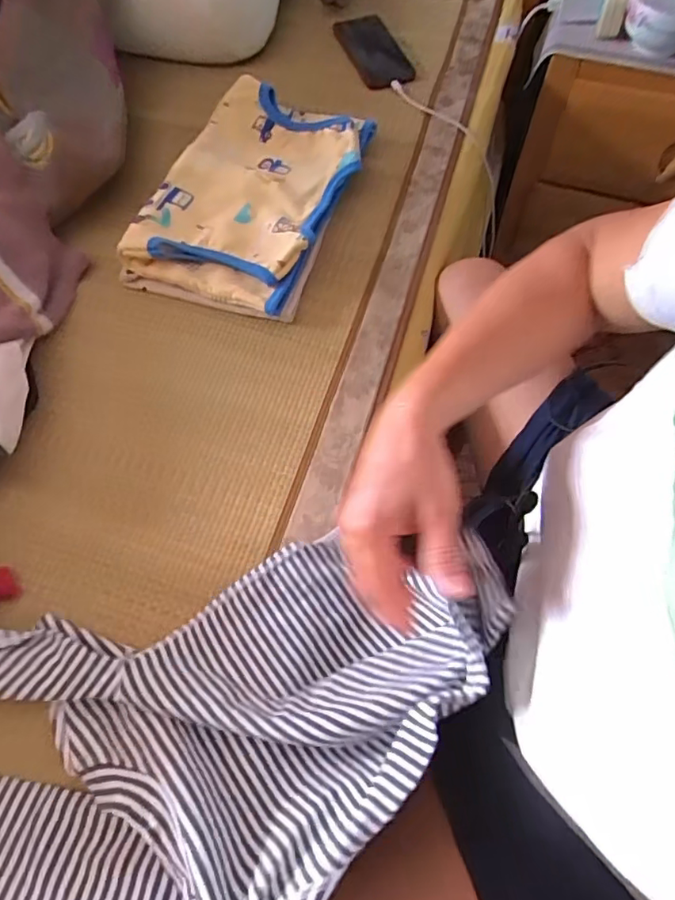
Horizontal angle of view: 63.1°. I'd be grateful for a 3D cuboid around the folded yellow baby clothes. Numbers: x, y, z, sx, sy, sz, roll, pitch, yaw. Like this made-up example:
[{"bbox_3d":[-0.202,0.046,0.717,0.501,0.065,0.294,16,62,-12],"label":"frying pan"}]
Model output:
[{"bbox_3d":[-0.099,-0.319,0.683,0.202,0.046,0.331,17,64,8],"label":"folded yellow baby clothes"}]

